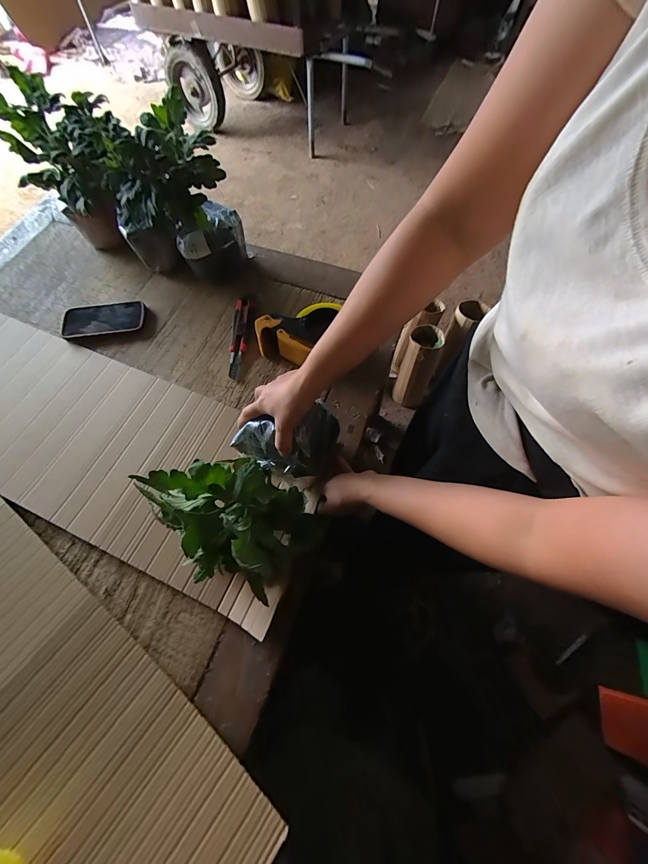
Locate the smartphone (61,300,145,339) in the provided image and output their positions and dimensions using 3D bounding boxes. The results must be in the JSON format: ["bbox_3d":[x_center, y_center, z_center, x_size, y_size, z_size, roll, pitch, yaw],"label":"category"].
[{"bbox_3d":[-0.448,-0.230,0.671,0.162,0.016,0.082,-10,66,-5],"label":"smartphone"}]

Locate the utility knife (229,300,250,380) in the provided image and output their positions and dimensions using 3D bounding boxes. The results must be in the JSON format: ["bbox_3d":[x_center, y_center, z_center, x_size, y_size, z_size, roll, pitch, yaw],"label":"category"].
[{"bbox_3d":[-0.163,-0.183,0.631,0.030,0.016,0.173,0,66,0],"label":"utility knife"}]

